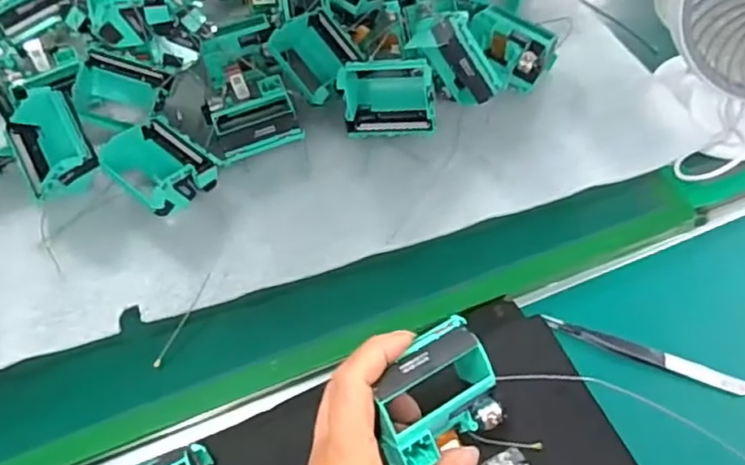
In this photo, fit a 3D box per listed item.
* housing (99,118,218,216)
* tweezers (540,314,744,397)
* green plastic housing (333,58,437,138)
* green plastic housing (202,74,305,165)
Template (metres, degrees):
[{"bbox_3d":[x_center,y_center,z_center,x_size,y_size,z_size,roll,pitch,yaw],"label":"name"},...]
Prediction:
[{"bbox_3d":[-0.162,-0.047,0.479,0.073,0.038,0.062,35,65,28],"label":"housing"},{"bbox_3d":[0.173,0.078,0.402,0.126,0.011,0.011,17,59,17],"label":"tweezers"},{"bbox_3d":[0.014,-0.110,0.487,0.074,0.059,0.048,0,54,8],"label":"green plastic housing"},{"bbox_3d":[-0.094,-0.084,0.494,0.070,0.031,0.052,-20,56,-8],"label":"green plastic housing"}]

